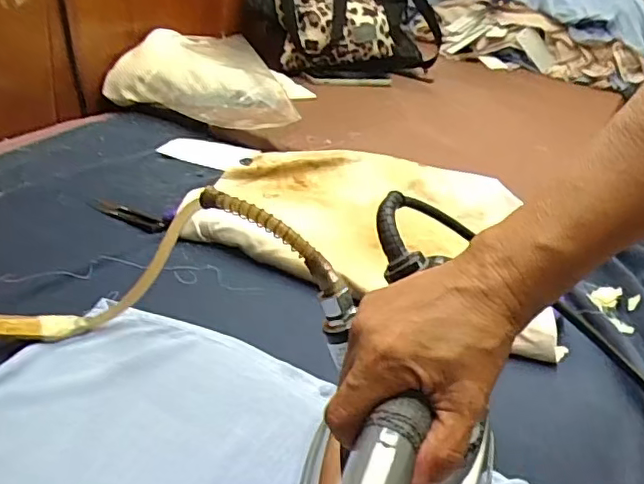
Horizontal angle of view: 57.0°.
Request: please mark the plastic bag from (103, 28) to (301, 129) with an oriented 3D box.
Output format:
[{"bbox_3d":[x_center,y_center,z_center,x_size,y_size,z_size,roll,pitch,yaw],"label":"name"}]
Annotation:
[{"bbox_3d":[-0.141,-0.259,0.941,0.278,0.100,0.260,19,32,17],"label":"plastic bag"}]

